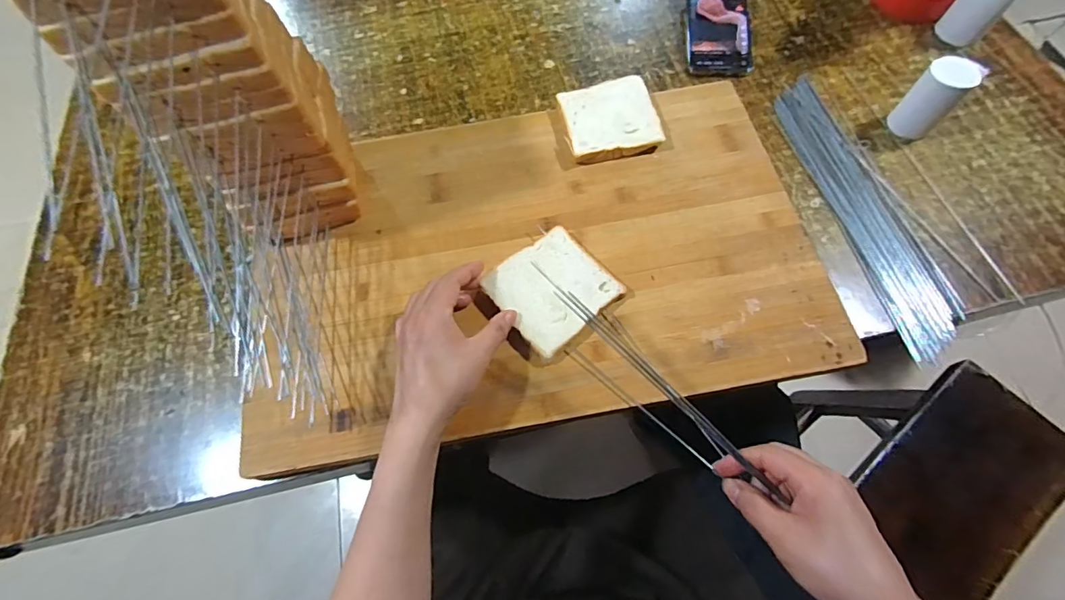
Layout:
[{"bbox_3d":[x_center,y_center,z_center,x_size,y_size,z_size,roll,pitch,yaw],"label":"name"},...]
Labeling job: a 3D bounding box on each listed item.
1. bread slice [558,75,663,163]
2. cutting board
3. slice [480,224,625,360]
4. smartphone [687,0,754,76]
[{"bbox_3d":[0.086,-0.201,0.532,0.102,0.018,0.099,-9,65,-1],"label":"bread slice"},{"bbox_3d":[-0.002,-0.052,0.479,0.537,0.015,0.343,-9,65,-2],"label":"cutting board"},{"bbox_3d":[0.020,-0.012,0.441,0.101,0.011,0.093,-39,69,-15],"label":"slice"},{"bbox_3d":[0.239,-0.365,0.611,0.078,0.015,0.171,2,78,7],"label":"smartphone"}]

